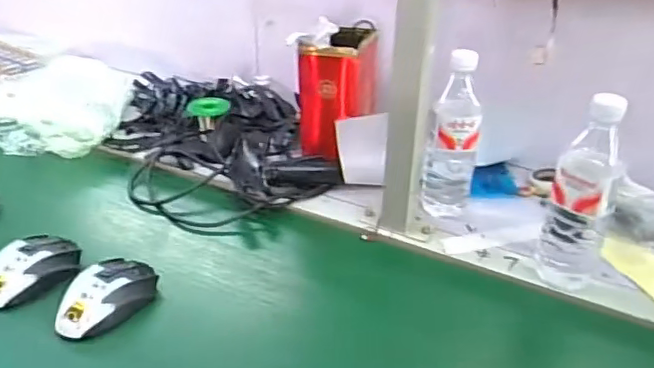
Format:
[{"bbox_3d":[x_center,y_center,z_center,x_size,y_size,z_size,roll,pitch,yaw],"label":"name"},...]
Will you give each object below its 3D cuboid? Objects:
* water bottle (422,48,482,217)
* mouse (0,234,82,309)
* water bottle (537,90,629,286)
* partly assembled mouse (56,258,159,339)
[{"bbox_3d":[0.168,-0.059,0.752,0.063,0.227,0.051,7,31,10],"label":"water bottle"},{"bbox_3d":[-0.341,0.097,0.659,0.073,0.036,0.113,11,32,16],"label":"mouse"},{"bbox_3d":[0.281,0.023,0.631,0.067,0.238,0.059,16,34,22],"label":"water bottle"},{"bbox_3d":[-0.243,0.124,0.628,0.074,0.046,0.112,12,32,18],"label":"partly assembled mouse"}]

